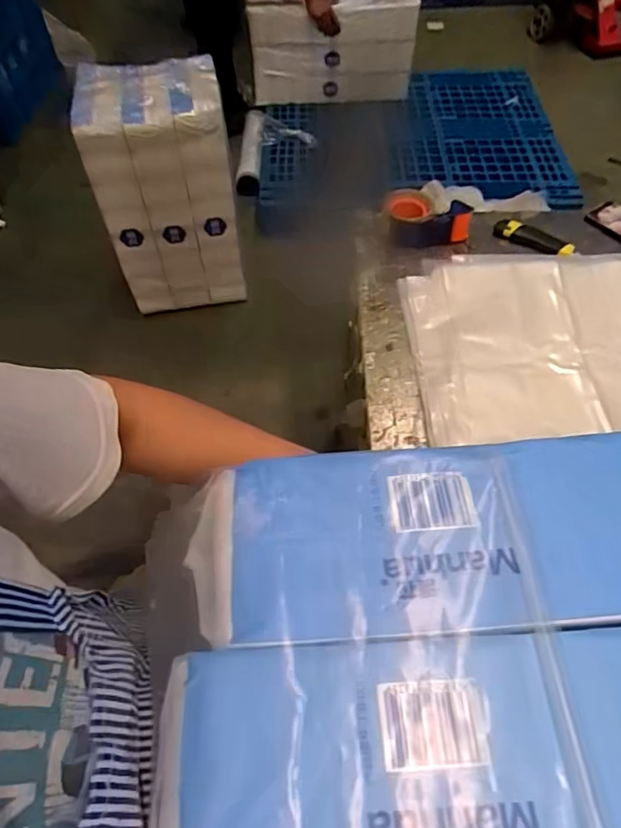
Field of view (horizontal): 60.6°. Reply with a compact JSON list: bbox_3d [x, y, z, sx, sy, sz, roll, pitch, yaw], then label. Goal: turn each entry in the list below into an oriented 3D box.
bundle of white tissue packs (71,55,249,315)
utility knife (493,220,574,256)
[{"bbox_3d":[-0.448,-0.657,1.668,0.390,0.679,0.307,-17,59,-11],"label":"bundle of white tissue packs"},{"bbox_3d":[0.405,-0.320,0.969,0.141,0.028,0.034,30,62,18],"label":"utility knife"}]

